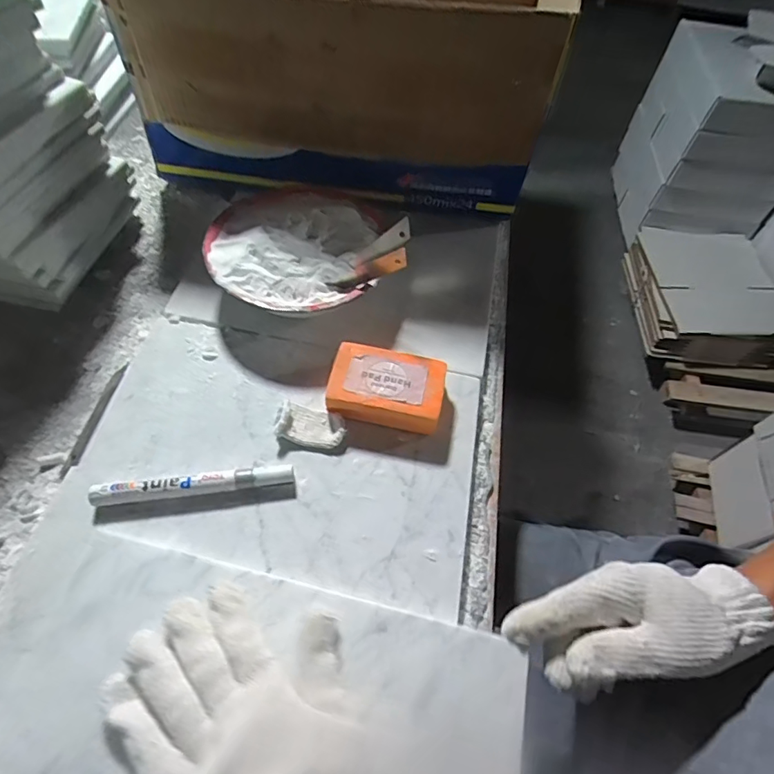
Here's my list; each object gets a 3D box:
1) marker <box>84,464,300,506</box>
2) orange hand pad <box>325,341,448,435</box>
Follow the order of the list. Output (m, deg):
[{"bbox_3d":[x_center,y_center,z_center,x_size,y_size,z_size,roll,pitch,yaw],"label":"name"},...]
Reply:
[{"bbox_3d":[-0.143,0.073,0.377,0.144,0.017,0.014,-7,58,-6],"label":"marker"},{"bbox_3d":[0.000,0.003,0.422,0.092,0.029,0.064,10,58,4],"label":"orange hand pad"}]

